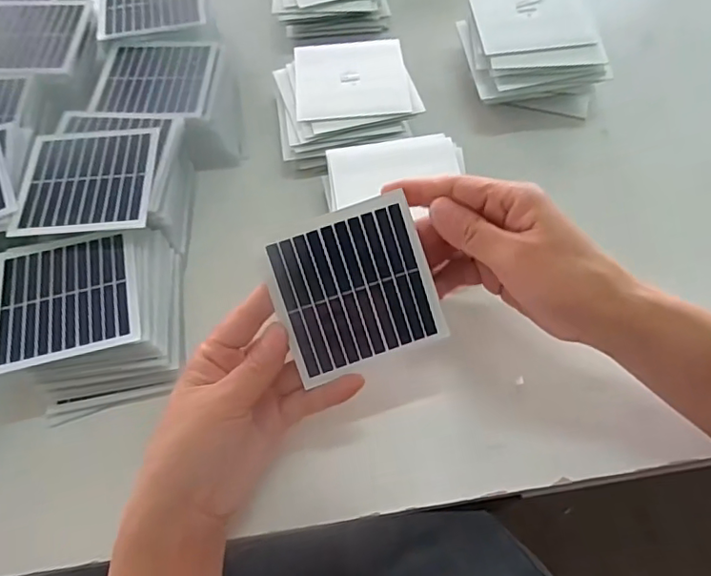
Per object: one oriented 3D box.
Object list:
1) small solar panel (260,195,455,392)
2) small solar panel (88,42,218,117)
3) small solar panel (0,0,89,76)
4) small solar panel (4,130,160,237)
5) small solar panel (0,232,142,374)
[{"bbox_3d":[0.000,0.001,0.318,0.086,0.004,0.087,-21,97,-4],"label":"small solar panel"},{"bbox_3d":[-0.161,-0.170,0.451,0.086,0.006,0.089,2,61,0],"label":"small solar panel"},{"bbox_3d":[-0.278,-0.213,0.473,0.090,0.009,0.094,-2,61,1],"label":"small solar panel"},{"bbox_3d":[-0.184,-0.078,0.387,0.087,0.004,0.090,-3,61,0],"label":"small solar panel"},{"bbox_3d":[-0.185,0.005,0.355,0.088,0.004,0.088,-14,60,-6],"label":"small solar panel"}]

